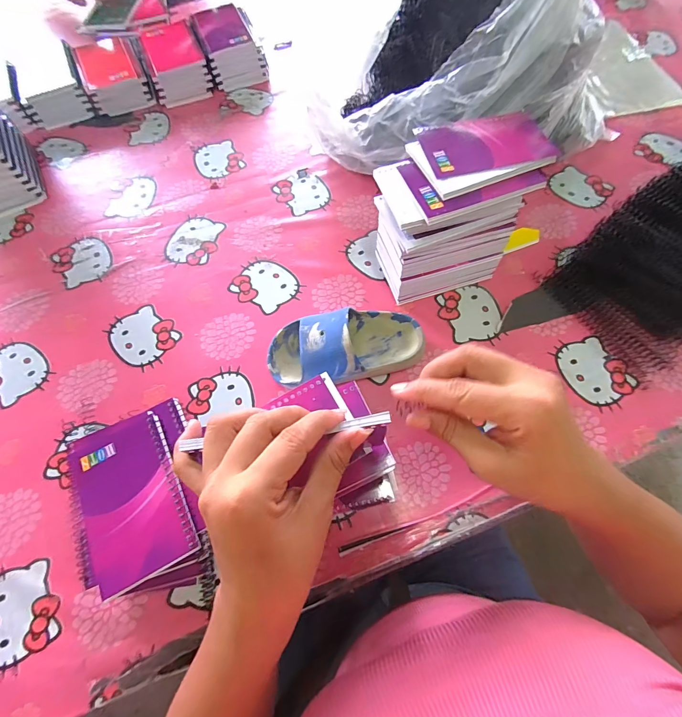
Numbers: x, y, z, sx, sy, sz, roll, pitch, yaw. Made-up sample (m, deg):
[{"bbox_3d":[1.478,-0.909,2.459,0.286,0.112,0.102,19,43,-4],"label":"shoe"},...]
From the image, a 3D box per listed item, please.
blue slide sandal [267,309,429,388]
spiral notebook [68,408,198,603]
[{"bbox_3d":[0.006,-0.016,0.391,0.173,0.062,0.083,-8,67,-2],"label":"blue slide sandal"},{"bbox_3d":[-0.193,0.125,0.311,0.095,0.012,0.137,-26,70,-9],"label":"spiral notebook"}]

